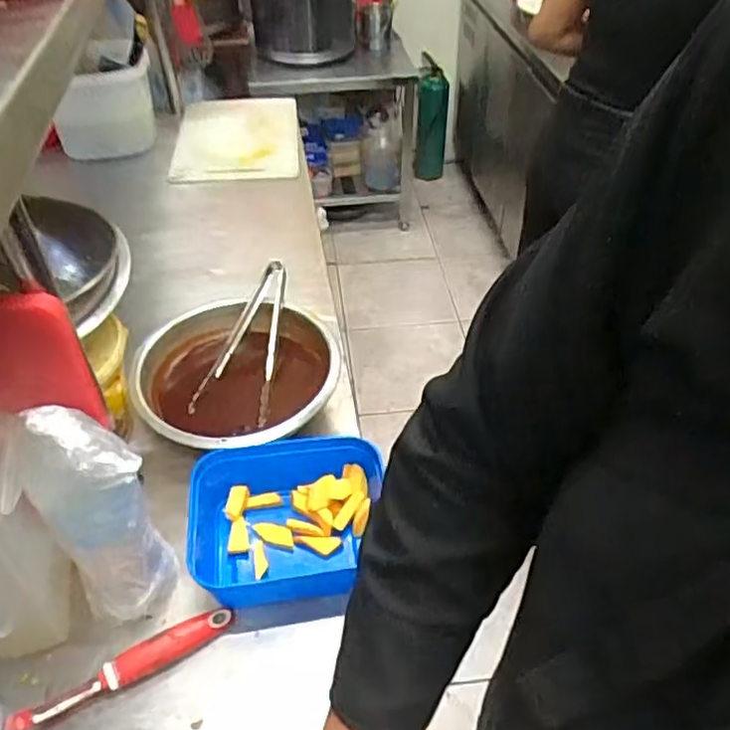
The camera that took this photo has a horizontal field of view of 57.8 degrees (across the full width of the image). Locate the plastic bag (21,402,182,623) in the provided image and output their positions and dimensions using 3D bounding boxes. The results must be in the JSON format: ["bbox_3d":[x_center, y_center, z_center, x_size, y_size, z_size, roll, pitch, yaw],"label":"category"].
[{"bbox_3d":[-0.234,0.141,0.596,0.087,0.256,0.075,-27,49,-25],"label":"plastic bag"}]

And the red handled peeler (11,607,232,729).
[{"bbox_3d":[-0.218,0.278,0.614,0.192,0.027,0.028,-23,47,-22],"label":"red handled peeler"}]

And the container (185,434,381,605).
[{"bbox_3d":[-0.080,0.167,0.700,0.207,0.071,0.167,-6,43,-5],"label":"container"}]

